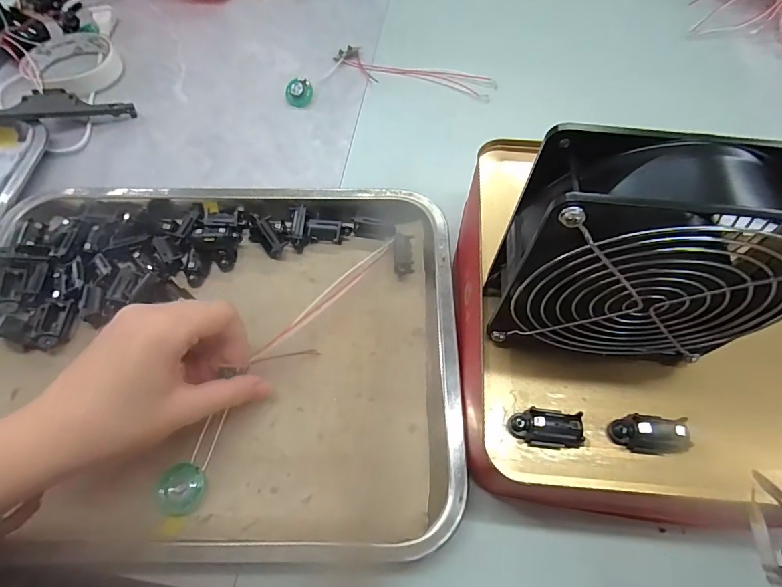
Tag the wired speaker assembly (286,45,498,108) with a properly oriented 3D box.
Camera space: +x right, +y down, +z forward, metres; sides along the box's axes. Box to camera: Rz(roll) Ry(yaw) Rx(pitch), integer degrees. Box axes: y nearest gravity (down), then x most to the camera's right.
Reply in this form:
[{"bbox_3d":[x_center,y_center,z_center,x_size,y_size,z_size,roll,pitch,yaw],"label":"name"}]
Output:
[{"bbox_3d":[0.001,-0.235,0.447,0.212,0.016,0.087,-2,62,-1],"label":"wired speaker assembly"}]

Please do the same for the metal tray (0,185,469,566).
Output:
[{"bbox_3d":[-0.131,0.032,0.300,0.349,0.029,0.264,-1,62,0],"label":"metal tray"}]

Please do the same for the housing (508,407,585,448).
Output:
[{"bbox_3d":[0.079,0.069,0.218,0.034,0.014,0.016,2,62,1],"label":"housing"}]

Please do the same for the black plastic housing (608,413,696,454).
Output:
[{"bbox_3d":[0.131,0.070,0.214,0.036,0.012,0.018,-1,62,13],"label":"black plastic housing"}]

